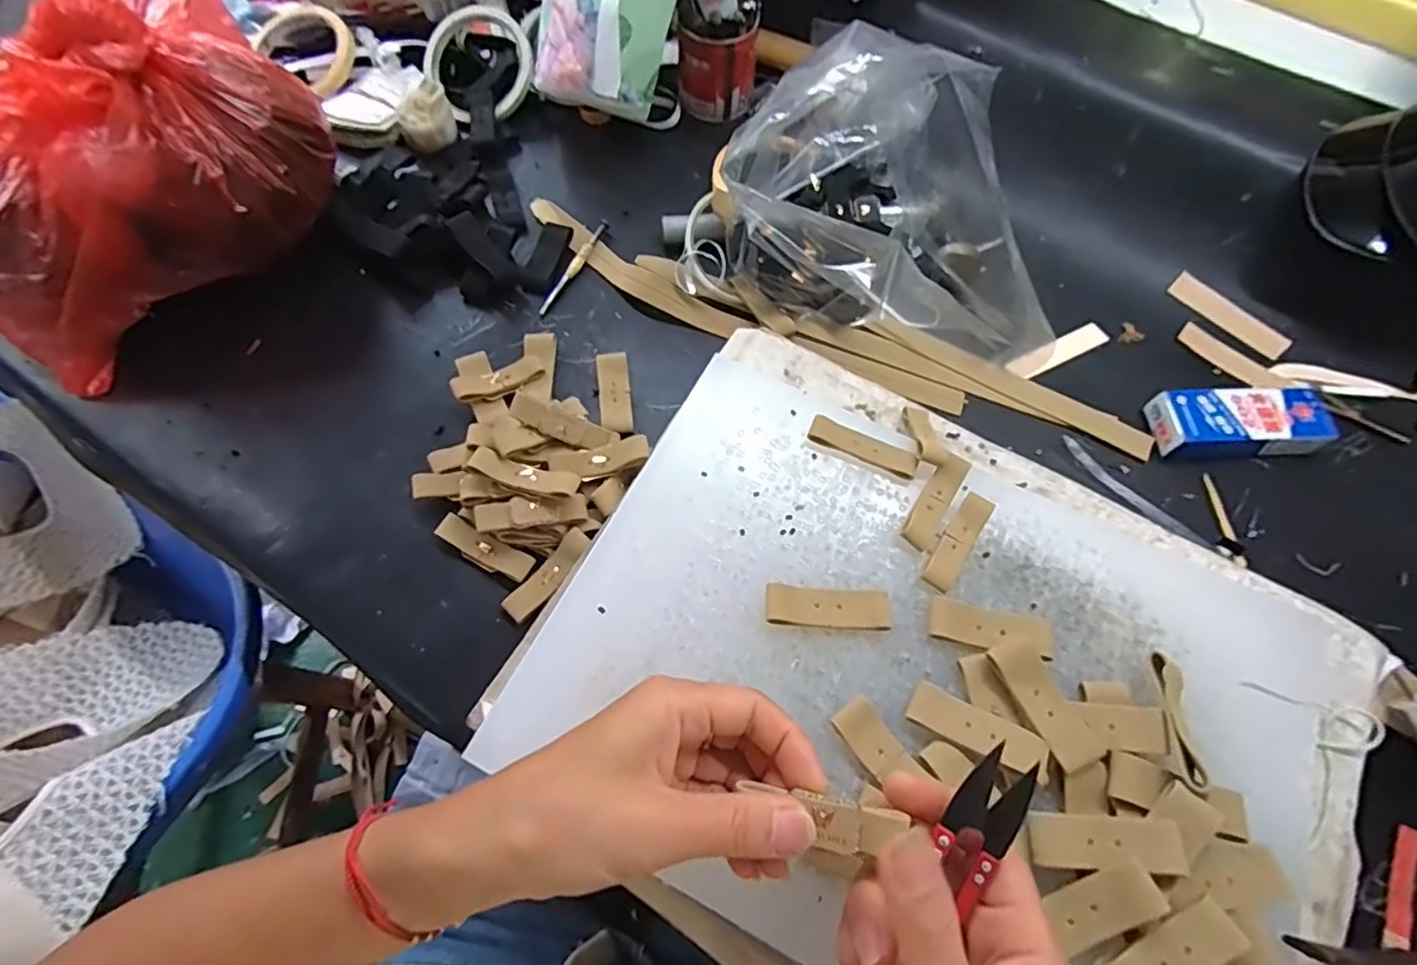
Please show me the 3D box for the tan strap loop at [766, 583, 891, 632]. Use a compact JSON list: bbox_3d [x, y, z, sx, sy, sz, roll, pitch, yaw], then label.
[{"bbox_3d":[0.060,0.064,0.324,0.061,0.009,0.021,4,65,0],"label":"tan strap loop"}]

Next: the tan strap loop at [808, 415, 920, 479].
[{"bbox_3d":[0.088,-0.020,0.364,0.063,0.007,0.015,25,67,10],"label":"tan strap loop"}]

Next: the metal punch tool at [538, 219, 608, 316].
[{"bbox_3d":[-0.099,-0.161,0.472,0.009,0.006,0.092,24,69,10],"label":"metal punch tool"}]

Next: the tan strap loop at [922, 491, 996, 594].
[{"bbox_3d":[0.134,0.031,0.341,0.016,0.009,0.062,33,69,13],"label":"tan strap loop"}]

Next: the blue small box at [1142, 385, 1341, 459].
[{"bbox_3d":[0.354,-0.040,0.426,0.107,0.025,0.044,-1,67,-1],"label":"blue small box"}]

